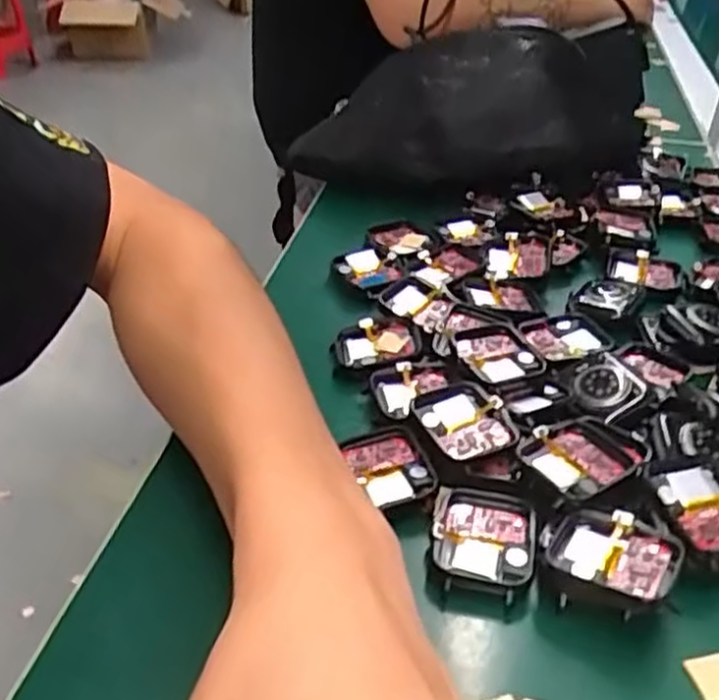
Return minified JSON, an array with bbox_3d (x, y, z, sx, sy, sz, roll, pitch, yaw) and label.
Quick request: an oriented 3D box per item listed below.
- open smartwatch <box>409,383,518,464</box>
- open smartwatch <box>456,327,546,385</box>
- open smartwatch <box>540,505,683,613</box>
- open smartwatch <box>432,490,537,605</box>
[{"bbox_3d":[0.045,0.032,0.326,0.036,0.012,0.040,-24,43,-32],"label":"open smartwatch"},{"bbox_3d":[0.067,0.003,0.368,0.034,0.007,0.038,-7,37,-13],"label":"open smartwatch"},{"bbox_3d":[0.087,0.075,0.272,0.045,0.016,0.037,21,40,24],"label":"open smartwatch"},{"bbox_3d":[0.047,0.072,0.286,0.037,0.009,0.044,9,36,9],"label":"open smartwatch"}]

